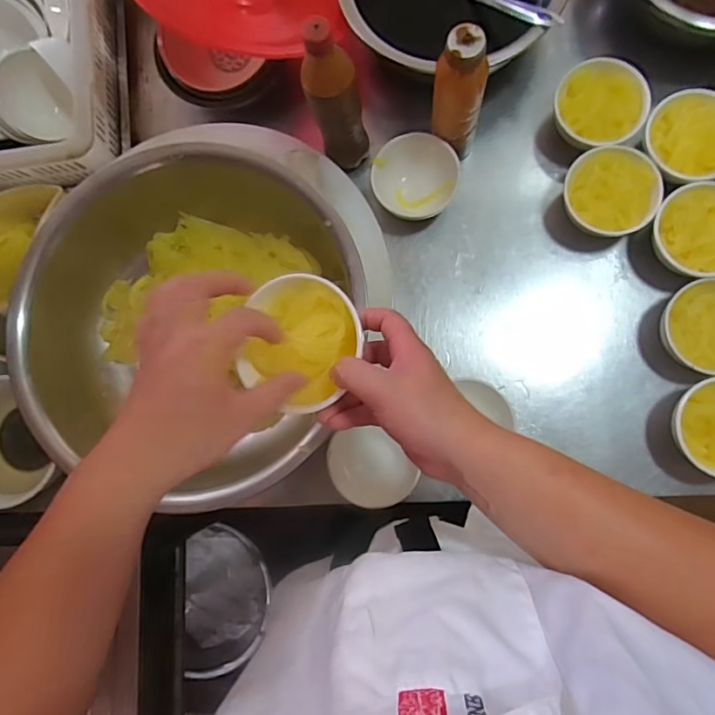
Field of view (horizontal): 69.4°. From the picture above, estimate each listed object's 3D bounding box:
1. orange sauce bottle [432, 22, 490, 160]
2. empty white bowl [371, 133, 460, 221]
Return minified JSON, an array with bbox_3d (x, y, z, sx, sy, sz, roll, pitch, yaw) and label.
[{"bbox_3d":[0.119,-0.300,0.618,0.059,0.204,0.051,7,84,7],"label":"orange sauce bottle"},{"bbox_3d":[0.075,-0.232,0.667,0.111,0.057,0.088,23,86,8],"label":"empty white bowl"}]

